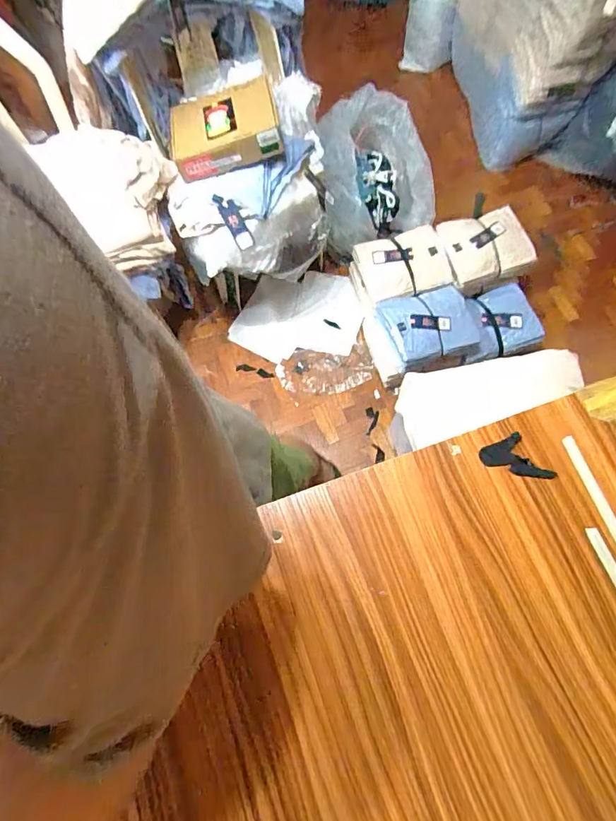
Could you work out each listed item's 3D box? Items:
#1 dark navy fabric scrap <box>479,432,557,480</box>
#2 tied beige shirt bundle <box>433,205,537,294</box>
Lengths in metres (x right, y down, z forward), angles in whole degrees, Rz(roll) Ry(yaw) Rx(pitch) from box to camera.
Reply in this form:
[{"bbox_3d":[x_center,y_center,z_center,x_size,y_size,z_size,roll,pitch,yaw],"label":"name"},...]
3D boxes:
[{"bbox_3d":[0.226,0.059,0.493,0.051,0.009,0.064,-33,73,-9],"label":"dark navy fabric scrap"},{"bbox_3d":[0.550,-0.490,1.438,0.250,0.149,0.214,-13,71,-2],"label":"tied beige shirt bundle"}]

